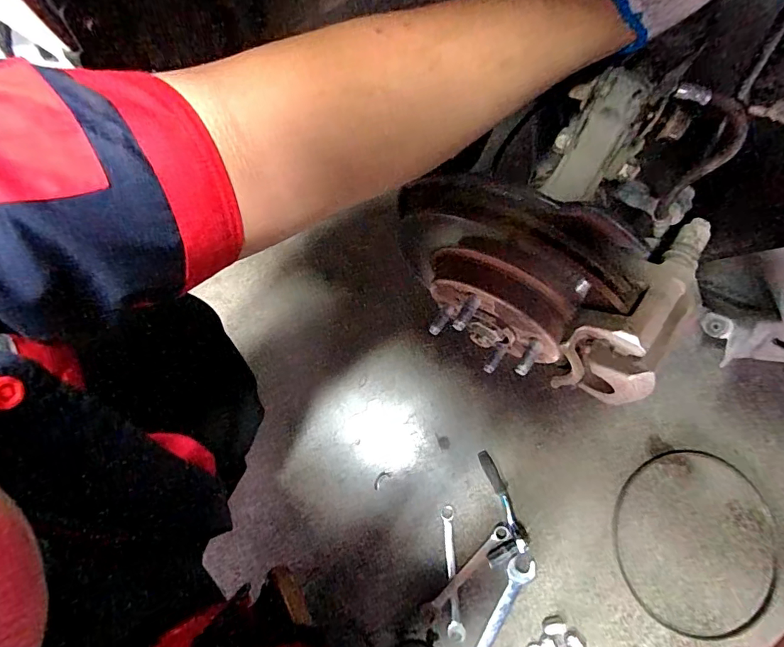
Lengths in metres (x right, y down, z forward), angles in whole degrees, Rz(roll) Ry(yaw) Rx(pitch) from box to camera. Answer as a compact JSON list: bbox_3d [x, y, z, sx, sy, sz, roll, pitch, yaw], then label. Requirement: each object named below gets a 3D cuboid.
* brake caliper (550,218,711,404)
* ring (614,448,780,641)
[{"bbox_3d":[0.194,-0.007,0.378,0.089,0.119,0.127,25,76,8],"label":"brake caliper"},{"bbox_3d":[0.451,0.318,0.677,0.233,0.005,0.252,-3,64,7],"label":"ring"}]

